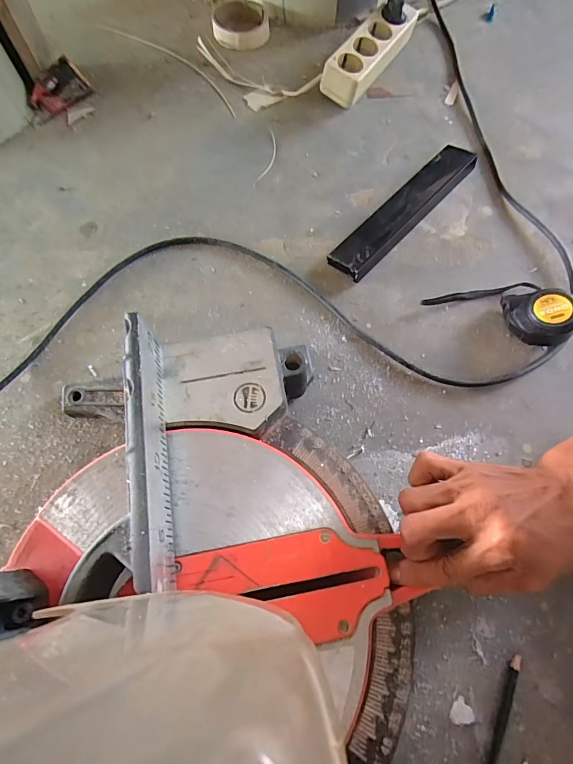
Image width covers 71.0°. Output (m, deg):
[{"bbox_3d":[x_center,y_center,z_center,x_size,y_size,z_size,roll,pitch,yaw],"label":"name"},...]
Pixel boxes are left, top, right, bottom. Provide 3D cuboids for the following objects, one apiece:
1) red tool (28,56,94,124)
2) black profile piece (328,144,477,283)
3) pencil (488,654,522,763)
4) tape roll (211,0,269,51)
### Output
[{"bbox_3d":[-0.335,-0.429,0.586,0.040,0.037,0.095,39,74,15],"label":"red tool"},{"bbox_3d":[0.151,-0.222,0.509,0.054,0.020,0.252,41,74,15],"label":"black profile piece"},{"bbox_3d":[0.169,0.273,0.316,0.009,0.005,0.109,25,70,10],"label":"pencil"},{"bbox_3d":[-0.073,-0.584,0.655,0.093,0.028,0.093,0,68,0],"label":"tape roll"}]

